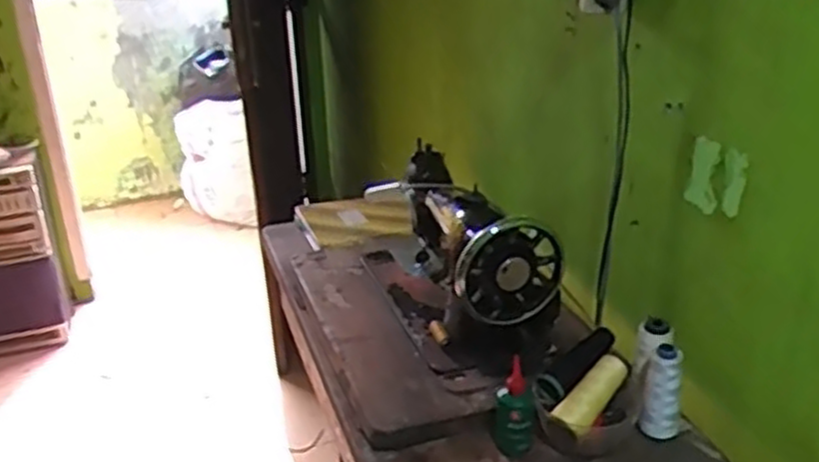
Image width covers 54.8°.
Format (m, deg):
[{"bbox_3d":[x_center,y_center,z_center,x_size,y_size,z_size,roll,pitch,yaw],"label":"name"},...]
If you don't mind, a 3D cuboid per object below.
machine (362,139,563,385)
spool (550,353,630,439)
[{"bbox_3d":[0.056,0.030,1.103,0.164,0.202,0.398,-12,26,-20],"label":"machine"},{"bbox_3d":[0.212,0.185,0.910,0.037,0.043,0.119,17,35,40],"label":"spool"}]

